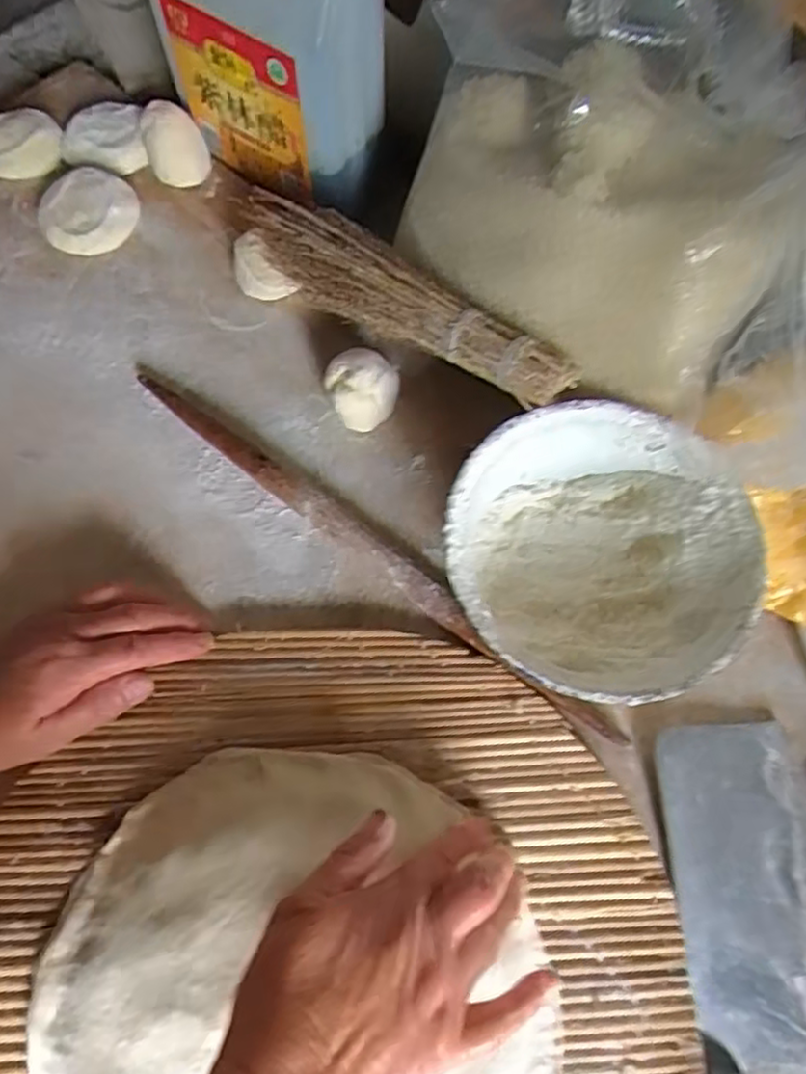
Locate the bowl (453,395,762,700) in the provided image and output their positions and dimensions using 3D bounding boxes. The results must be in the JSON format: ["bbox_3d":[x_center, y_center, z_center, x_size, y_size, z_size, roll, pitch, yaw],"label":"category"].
[{"bbox_3d":[0.114,0.011,0.418,0.166,0.054,0.167,0,68,1],"label":"bowl"}]

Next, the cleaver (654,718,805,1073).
[{"bbox_3d":[0.186,0.242,0.371,0.078,0.024,0.276,0,68,1],"label":"cleaver"}]

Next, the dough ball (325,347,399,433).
[{"bbox_3d":[-0.029,-0.099,0.475,0.043,0.043,0.039,26,71,11],"label":"dough ball"}]

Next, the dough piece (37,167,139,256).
[{"bbox_3d":[-0.242,-0.249,0.543,0.072,0.023,0.072,0,68,1],"label":"dough piece"}]

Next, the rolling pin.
[{"bbox_3d":[-0.030,0.002,0.445,0.384,0.022,0.020,38,74,15],"label":"rolling pin"}]

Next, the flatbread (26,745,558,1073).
[{"bbox_3d":[-0.051,0.230,0.347,0.253,0.024,0.232,0,68,1],"label":"flatbread"}]

